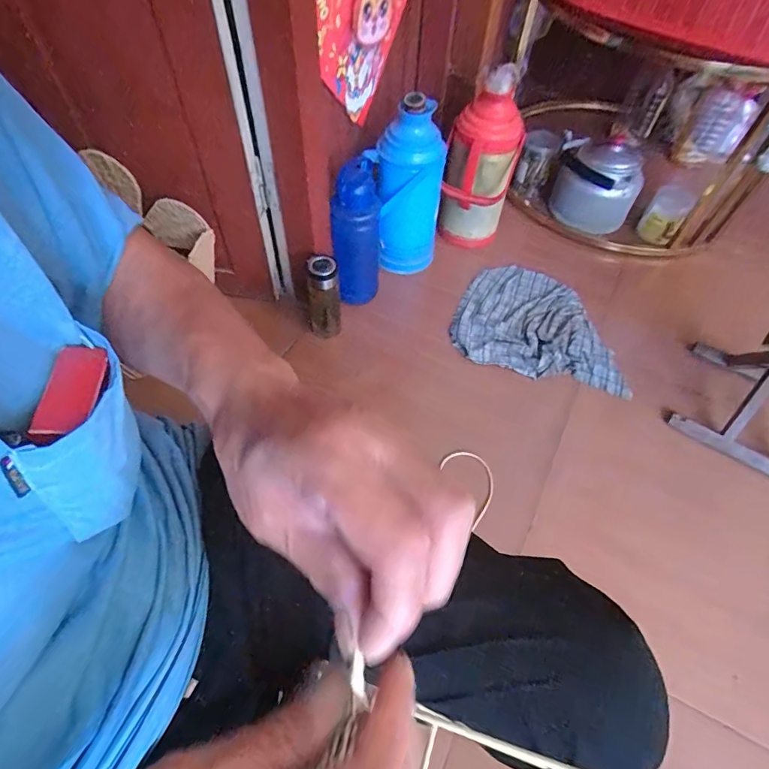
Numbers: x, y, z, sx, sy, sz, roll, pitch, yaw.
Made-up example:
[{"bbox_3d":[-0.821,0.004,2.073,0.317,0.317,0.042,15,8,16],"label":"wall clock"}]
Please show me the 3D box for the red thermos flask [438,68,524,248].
[{"bbox_3d":[0.213,-0.482,1.065,0.150,0.402,0.122,9,57,3],"label":"red thermos flask"}]

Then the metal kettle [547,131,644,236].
[{"bbox_3d":[0.550,-0.526,1.234,0.198,0.207,0.183,10,57,3],"label":"metal kettle"}]

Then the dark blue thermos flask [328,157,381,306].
[{"bbox_3d":[-0.062,-0.304,0.972,0.097,0.294,0.104,0,57,-3],"label":"dark blue thermos flask"}]

